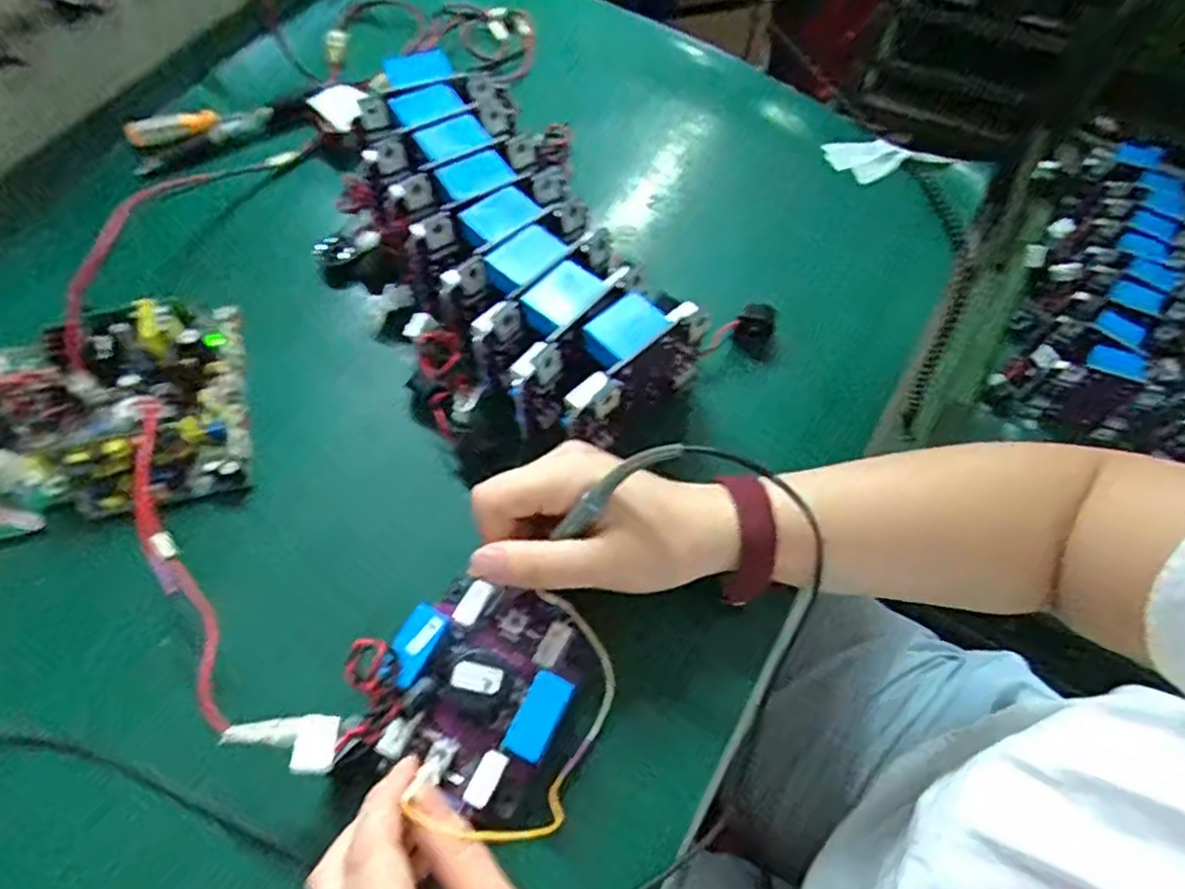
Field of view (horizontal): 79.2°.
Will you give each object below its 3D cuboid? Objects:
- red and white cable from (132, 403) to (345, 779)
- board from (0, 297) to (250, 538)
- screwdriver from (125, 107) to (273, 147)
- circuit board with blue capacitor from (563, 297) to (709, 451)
[{"bbox_3d":[-0.178,0.062,0.325,0.040,0.024,0.209,-34,69,-18],"label":"red and white cable"},{"bbox_3d":[-0.294,-0.013,0.382,0.200,0.033,0.125,-11,64,-8],"label":"board"},{"bbox_3d":[-0.275,-0.224,0.503,0.094,0.018,0.015,-16,65,-10],"label":"screwdriver"},{"bbox_3d":[0.021,-0.040,0.383,0.037,0.074,0.102,42,69,18],"label":"circuit board with blue capacitor"}]

